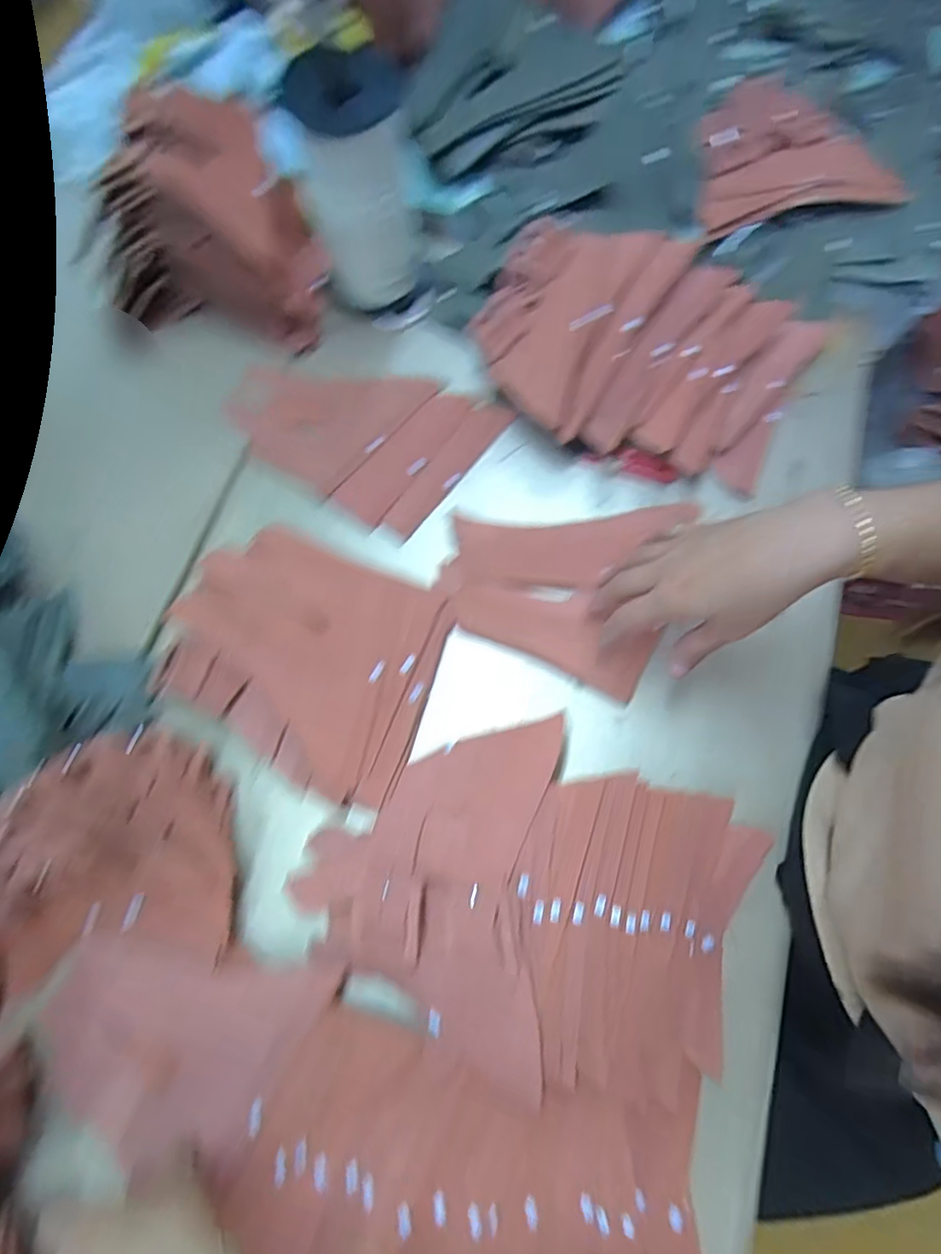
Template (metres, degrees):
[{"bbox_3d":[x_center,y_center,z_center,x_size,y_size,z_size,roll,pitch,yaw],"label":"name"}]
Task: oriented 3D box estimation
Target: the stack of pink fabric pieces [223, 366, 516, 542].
[{"bbox_3d":[-0.111,-0.191,0.551,0.239,0.030,0.154,31,76,14],"label":"stack of pink fabric pieces"}]

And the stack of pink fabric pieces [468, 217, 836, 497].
[{"bbox_3d":[0.146,-0.231,0.497,0.283,0.088,0.165,14,72,9],"label":"stack of pink fabric pieces"}]

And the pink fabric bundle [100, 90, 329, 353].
[{"bbox_3d":[-0.242,-0.368,0.539,0.198,0.141,0.135,8,72,7],"label":"pink fabric bundle"}]

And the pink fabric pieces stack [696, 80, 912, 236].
[{"bbox_3d":[0.299,-0.463,0.559,0.166,0.023,0.186,-1,71,4],"label":"pink fabric pieces stack"}]

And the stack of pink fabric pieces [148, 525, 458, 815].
[{"bbox_3d":[-0.130,0.021,0.450,0.202,0.061,0.176,18,73,10],"label":"stack of pink fabric pieces"}]

